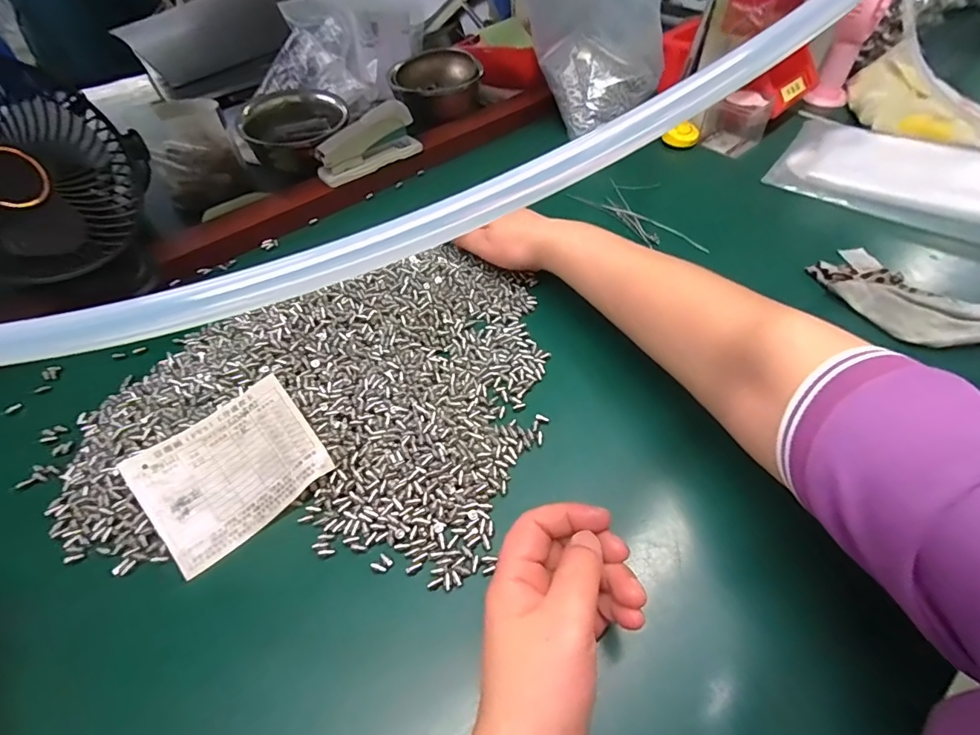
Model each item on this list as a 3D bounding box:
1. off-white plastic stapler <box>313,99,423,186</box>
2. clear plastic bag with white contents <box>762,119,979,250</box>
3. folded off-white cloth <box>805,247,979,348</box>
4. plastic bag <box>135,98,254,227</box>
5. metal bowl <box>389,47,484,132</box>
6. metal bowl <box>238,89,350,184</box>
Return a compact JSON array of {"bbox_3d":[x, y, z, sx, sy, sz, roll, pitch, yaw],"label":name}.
[{"bbox_3d":[-0.140,-0.252,0.540,0.119,0.063,0.028,-34,58,-23],"label":"off-white plastic stapler"},{"bbox_3d":[0.458,-0.209,0.509,0.259,0.021,0.184,29,58,23],"label":"clear plastic bag with white contents"},{"bbox_3d":[0.344,-0.060,0.403,0.070,0.026,0.128,-21,53,-14],"label":"folded off-white cloth"},{"bbox_3d":[-0.344,-0.252,0.552,0.089,0.075,0.119,-23,54,-16],"label":"plastic bag"},{"bbox_3d":[-0.070,-0.373,0.634,0.117,0.054,0.117,-1,51,1],"label":"metal bowl"},{"bbox_3d":[-0.228,-0.280,0.568,0.109,0.065,0.109,-1,51,1],"label":"metal bowl"}]

